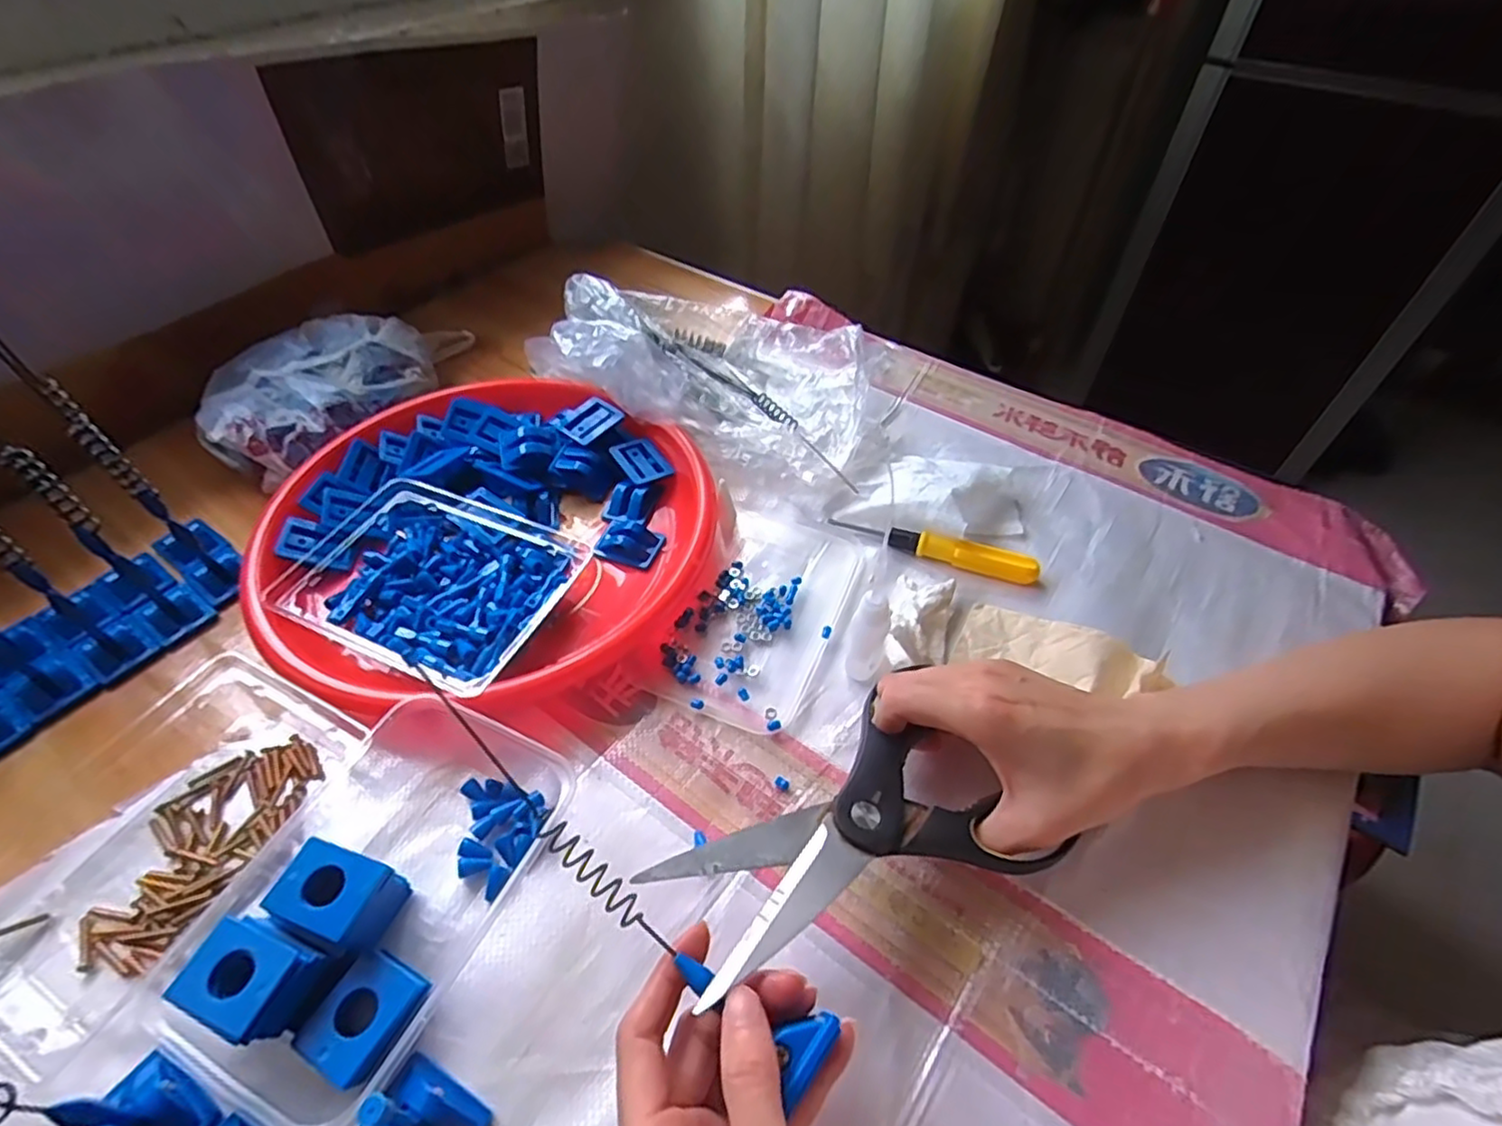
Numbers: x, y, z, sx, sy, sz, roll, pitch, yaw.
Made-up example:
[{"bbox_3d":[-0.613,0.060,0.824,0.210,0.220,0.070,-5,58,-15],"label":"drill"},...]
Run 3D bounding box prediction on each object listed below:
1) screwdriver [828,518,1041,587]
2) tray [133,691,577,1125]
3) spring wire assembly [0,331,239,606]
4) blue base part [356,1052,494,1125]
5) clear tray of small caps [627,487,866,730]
[{"bbox_3d":[0.126,-0.011,0.466,0.141,0.016,0.013,14,51,13],"label":"screwdriver"},{"bbox_3d":[-0.184,0.147,0.321,0.135,0.042,0.167,19,52,17],"label":"tray"},{"bbox_3d":[-0.379,-0.069,0.388,0.077,0.217,0.033,30,56,24],"label":"spring wire assembly"},{"bbox_3d":[-0.132,0.218,0.258,0.042,0.043,0.034,23,53,19],"label":"blue base part"},{"bbox_3d":[0.005,0.023,0.446,0.107,0.011,0.177,18,52,16],"label":"clear tray of small caps"}]

